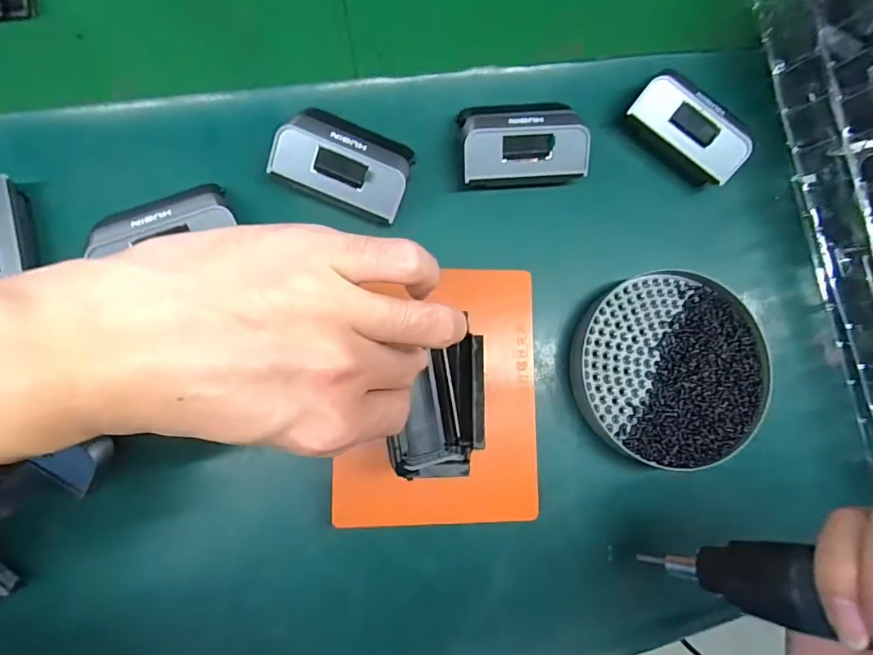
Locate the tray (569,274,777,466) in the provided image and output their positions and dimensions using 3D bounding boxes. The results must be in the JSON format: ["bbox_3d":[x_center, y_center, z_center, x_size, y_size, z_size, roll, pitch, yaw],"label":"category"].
[{"bbox_3d":[0.138,0.024,0.289,0.109,0.024,0.111,1,83,-7],"label":"tray"}]

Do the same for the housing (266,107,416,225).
[{"bbox_3d":[-0.051,-0.094,0.276,0.074,0.032,0.048,22,81,-3],"label":"housing"}]

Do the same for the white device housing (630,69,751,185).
[{"bbox_3d":[0.156,-0.122,0.303,0.074,0.031,0.036,33,80,-2],"label":"white device housing"}]

